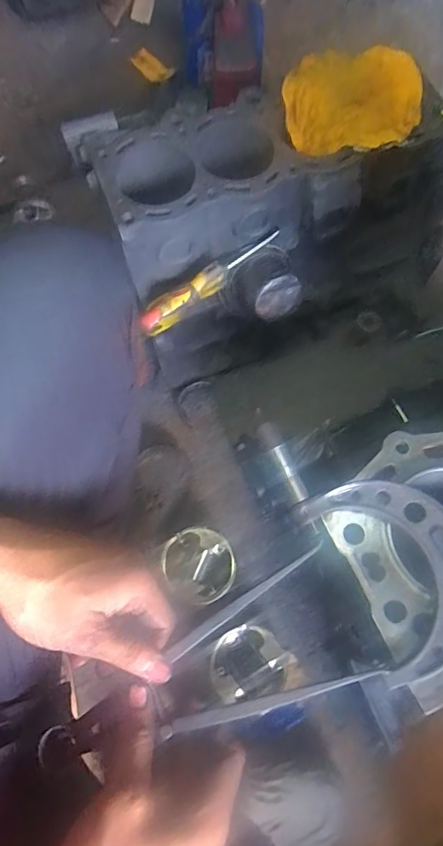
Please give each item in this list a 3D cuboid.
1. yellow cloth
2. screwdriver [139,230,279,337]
[{"bbox_3d":[0.152,-0.366,0.552,0.157,0.035,0.138,-2,73,1],"label":"yellow cloth"},{"bbox_3d":[-0.015,-0.167,0.564,0.190,0.039,0.031,-32,75,-8],"label":"screwdriver"}]

